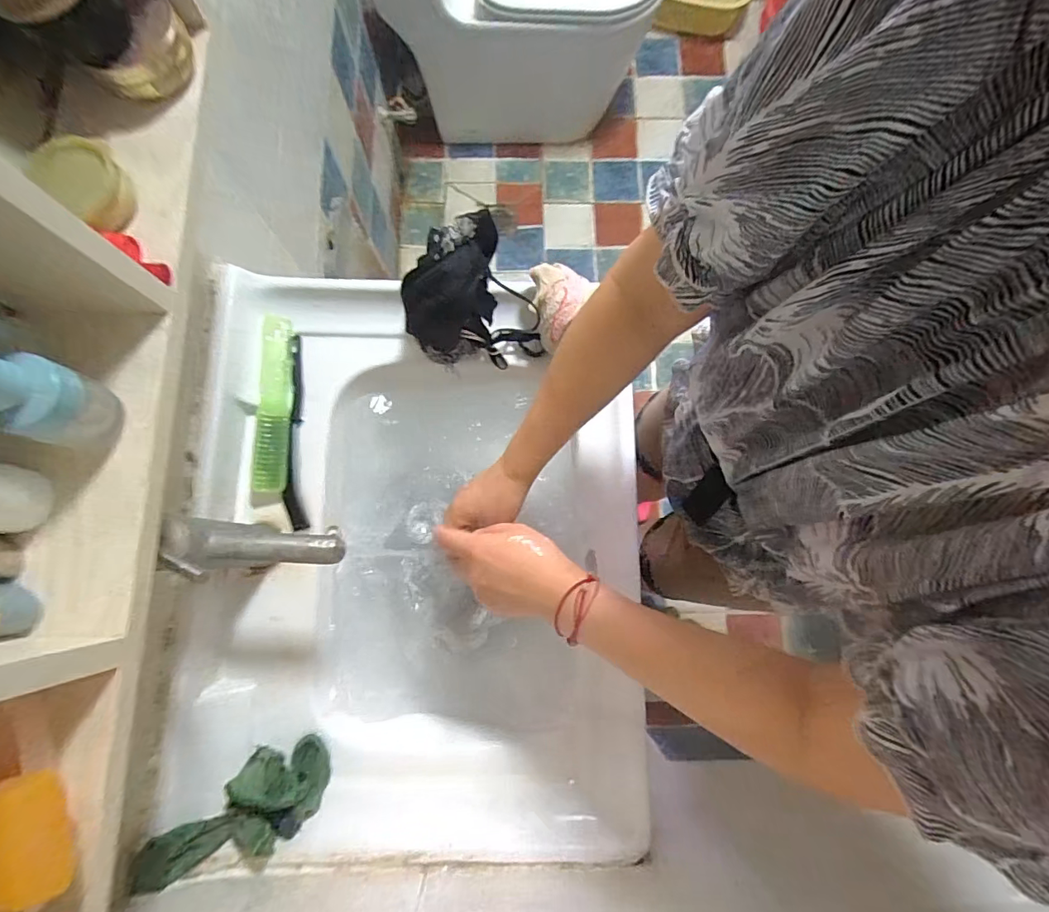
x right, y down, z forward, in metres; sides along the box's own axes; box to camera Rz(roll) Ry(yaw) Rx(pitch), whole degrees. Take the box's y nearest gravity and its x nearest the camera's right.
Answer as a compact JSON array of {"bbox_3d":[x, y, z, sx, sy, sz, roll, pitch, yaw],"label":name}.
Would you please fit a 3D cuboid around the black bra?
[{"bbox_3d":[-0.057,-0.176,0.554,0.145,0.120,0.118,-8,78,-3],"label":"black bra"}]

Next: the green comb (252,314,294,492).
[{"bbox_3d":[-0.291,-0.061,0.584,0.031,0.039,0.203,-1,77,-2],"label":"green comb"}]

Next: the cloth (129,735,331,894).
[{"bbox_3d":[-0.270,0.342,0.472,0.167,0.059,0.085,-25,79,-19],"label":"cloth"}]

